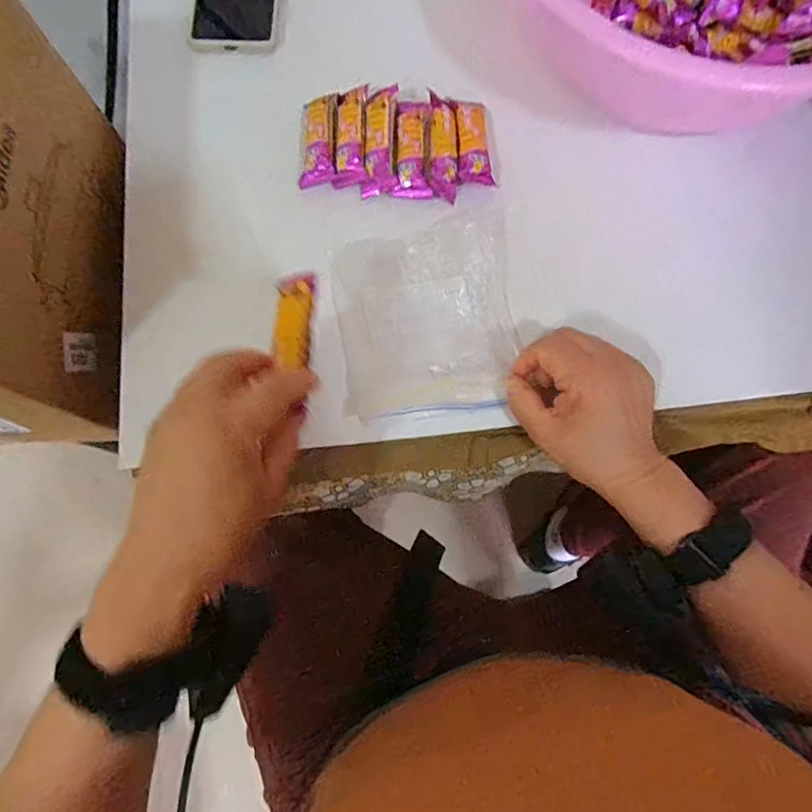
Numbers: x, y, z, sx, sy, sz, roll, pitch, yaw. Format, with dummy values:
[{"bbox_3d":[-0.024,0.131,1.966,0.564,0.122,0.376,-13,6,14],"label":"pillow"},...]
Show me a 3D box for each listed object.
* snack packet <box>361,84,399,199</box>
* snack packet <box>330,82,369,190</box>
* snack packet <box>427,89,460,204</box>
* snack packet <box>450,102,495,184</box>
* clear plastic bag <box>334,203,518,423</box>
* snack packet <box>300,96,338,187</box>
[{"bbox_3d":[-0.020,-0.213,0.421,0.026,0.017,0.092,3,75,1],"label":"snack packet"},{"bbox_3d":[-0.045,-0.219,0.426,0.026,0.014,0.087,-1,75,0],"label":"snack packet"},{"bbox_3d":[0.029,-0.209,0.419,0.026,0.009,0.092,-2,75,0],"label":"snack packet"},{"bbox_3d":[0.054,-0.214,0.423,0.028,0.011,0.074,-6,75,-1],"label":"snack packet"},{"bbox_3d":[0.017,-0.071,0.398,0.132,0.010,0.147,-8,80,0],"label":"clear plastic bag"},{"bbox_3d":[-0.071,-0.220,0.428,0.030,0.017,0.079,-1,75,0],"label":"snack packet"}]

